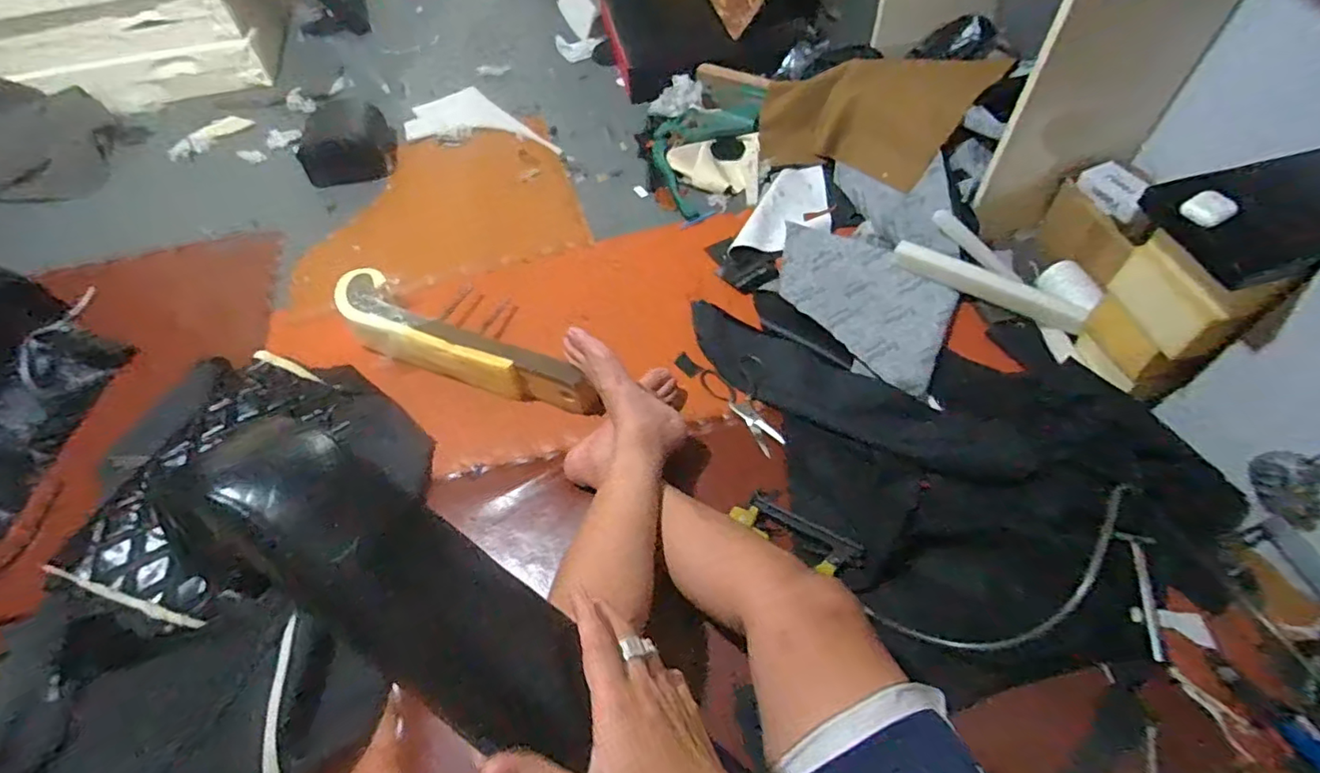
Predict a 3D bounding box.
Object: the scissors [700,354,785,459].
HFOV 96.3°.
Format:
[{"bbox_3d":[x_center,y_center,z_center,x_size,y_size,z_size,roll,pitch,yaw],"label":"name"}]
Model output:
[{"bbox_3d":[0.152,0.035,1.009,0.111,0.017,0.199,-17,58,-8],"label":"scissors"}]

